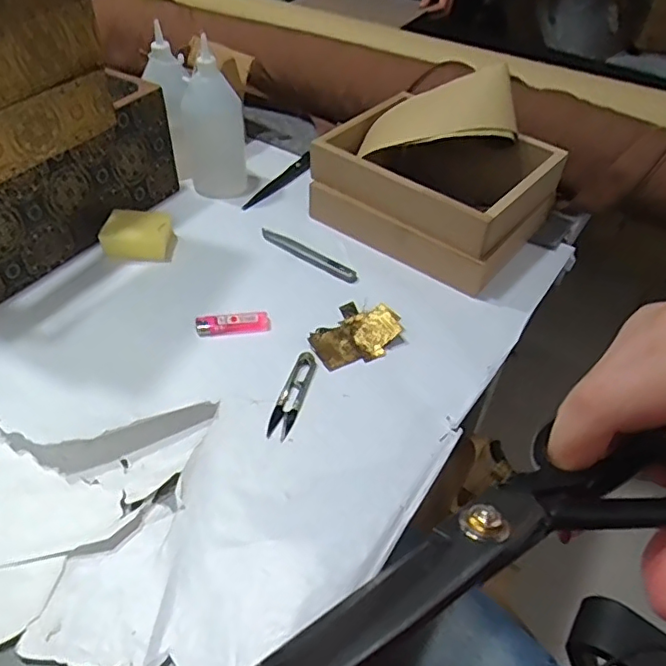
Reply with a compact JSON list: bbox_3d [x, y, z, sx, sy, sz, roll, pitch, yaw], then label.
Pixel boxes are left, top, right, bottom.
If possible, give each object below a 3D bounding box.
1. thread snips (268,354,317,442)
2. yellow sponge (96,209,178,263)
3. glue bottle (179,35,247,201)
[{"bbox_3d":[-0.040,0.059,0.568,0.023,0.007,0.103,13,45,9],"label":"thread snips"},{"bbox_3d":[-0.235,-0.120,0.702,0.082,0.042,0.059,5,46,1],"label":"yellow sponge"},{"bbox_3d":[-0.163,-0.275,0.762,0.069,0.173,0.058,32,52,24],"label":"glue bottle"}]

